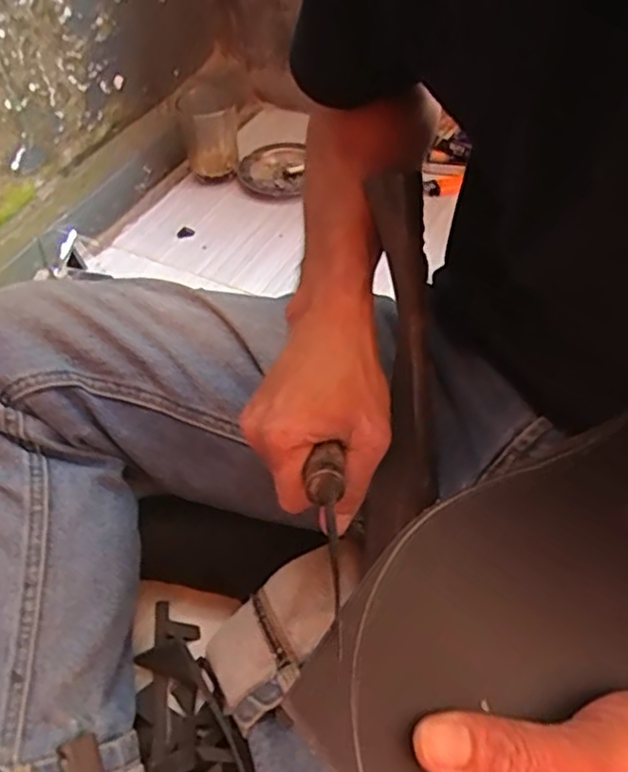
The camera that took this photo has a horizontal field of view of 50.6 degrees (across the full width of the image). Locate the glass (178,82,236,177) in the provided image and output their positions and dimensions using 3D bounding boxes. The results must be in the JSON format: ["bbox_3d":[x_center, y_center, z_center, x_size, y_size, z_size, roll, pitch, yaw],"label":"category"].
[{"bbox_3d":[-0.127,-0.309,0.810,0.062,0.095,0.067,-13,51,-7],"label":"glass"}]

